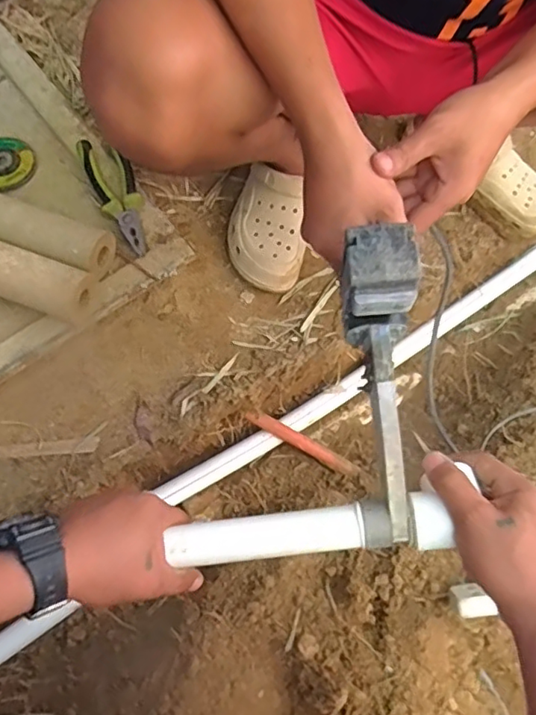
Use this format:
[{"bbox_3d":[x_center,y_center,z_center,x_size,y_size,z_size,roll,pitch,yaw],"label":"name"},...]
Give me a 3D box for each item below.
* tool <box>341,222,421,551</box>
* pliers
[{"bbox_3d":[0.083,0.024,0.426,0.059,0.068,0.233,-3,92,-3],"label":"tool"},{"bbox_3d":[-0.200,-0.221,0.745,0.055,0.033,0.188,-22,69,-11],"label":"pliers"}]

